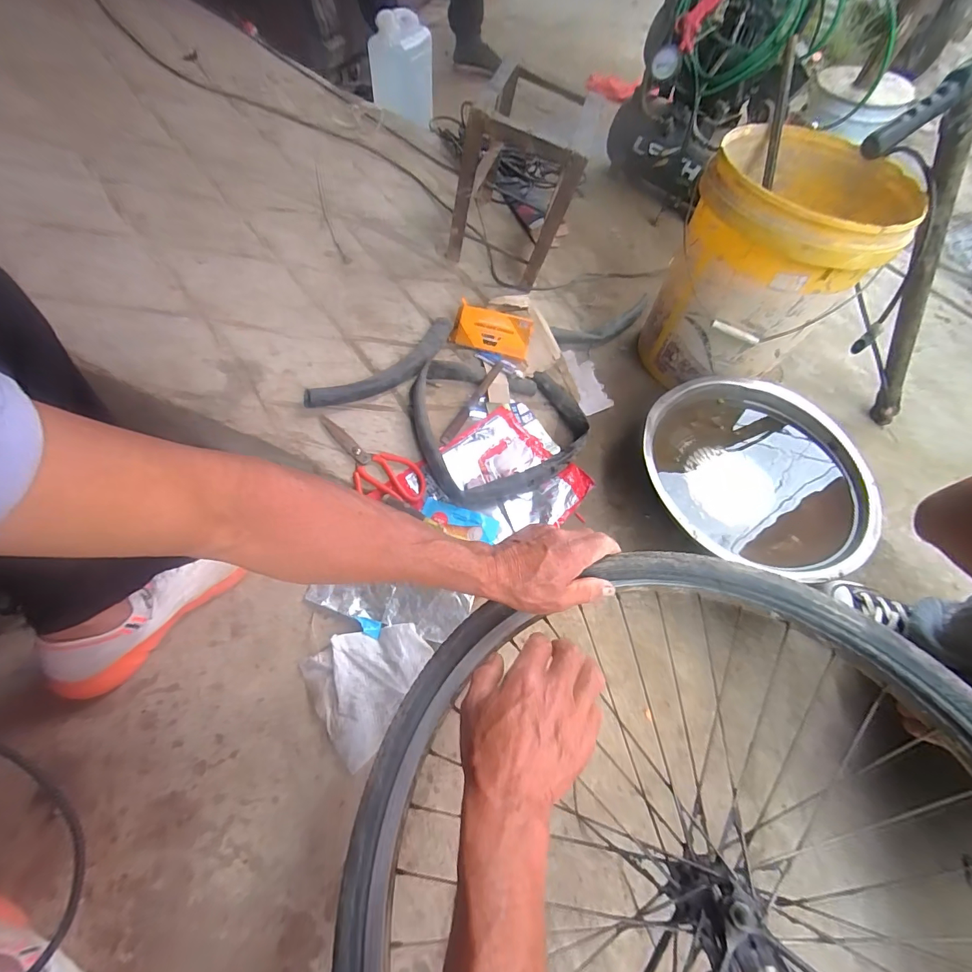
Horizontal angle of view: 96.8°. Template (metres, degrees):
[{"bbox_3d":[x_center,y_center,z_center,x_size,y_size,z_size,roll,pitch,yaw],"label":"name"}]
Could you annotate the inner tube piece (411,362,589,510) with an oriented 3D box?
[{"bbox_3d":[0.027,-0.121,0.763,0.319,0.085,0.271,-25,63,-16],"label":"inner tube piece"}]

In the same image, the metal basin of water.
[{"bbox_3d":[0.449,-0.032,0.746,0.364,0.097,0.351,1,59,-2],"label":"metal basin of water"}]

